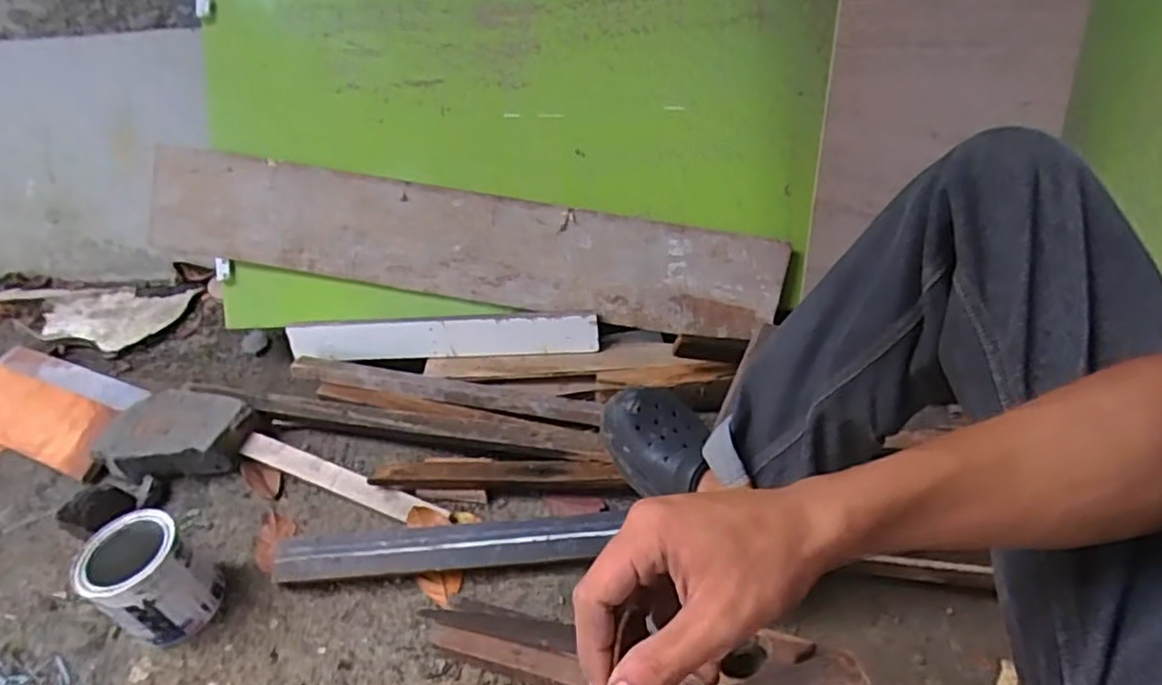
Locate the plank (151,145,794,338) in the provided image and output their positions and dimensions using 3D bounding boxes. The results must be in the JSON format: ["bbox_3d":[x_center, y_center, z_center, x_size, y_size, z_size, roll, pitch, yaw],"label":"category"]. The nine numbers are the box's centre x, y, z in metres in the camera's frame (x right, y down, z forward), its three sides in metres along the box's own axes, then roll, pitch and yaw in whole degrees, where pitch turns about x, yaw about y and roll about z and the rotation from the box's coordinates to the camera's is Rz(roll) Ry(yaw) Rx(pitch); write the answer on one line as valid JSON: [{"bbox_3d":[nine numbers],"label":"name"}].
[{"bbox_3d":[-0.174,-0.154,1.047,0.981,0.158,0.019,8,7,-1],"label":"plank"}]

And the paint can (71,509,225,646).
[{"bbox_3d":[-0.512,0.286,0.793,0.106,0.130,0.103,-3,42,3],"label":"paint can"}]

